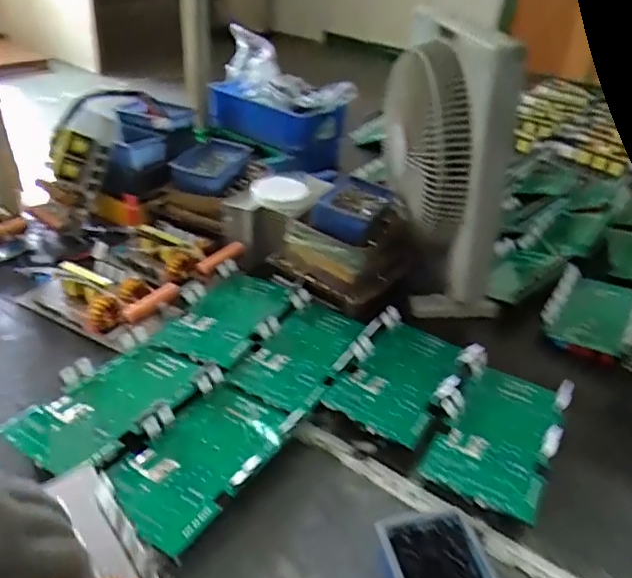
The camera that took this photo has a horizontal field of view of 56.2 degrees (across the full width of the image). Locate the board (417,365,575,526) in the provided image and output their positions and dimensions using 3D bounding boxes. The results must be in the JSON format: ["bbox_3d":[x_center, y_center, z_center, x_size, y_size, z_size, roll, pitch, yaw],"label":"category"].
[{"bbox_3d":[0.234,0.171,0.736,0.127,0.018,0.236,22,37,23],"label":"board"}]

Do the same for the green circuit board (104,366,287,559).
[{"bbox_3d":[-0.131,0.175,0.661,0.136,0.023,0.217,23,38,24],"label":"green circuit board"}]

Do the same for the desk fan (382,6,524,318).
[{"bbox_3d":[0.216,-0.217,0.995,0.142,0.375,0.302,1,34,-7],"label":"desk fan"}]

